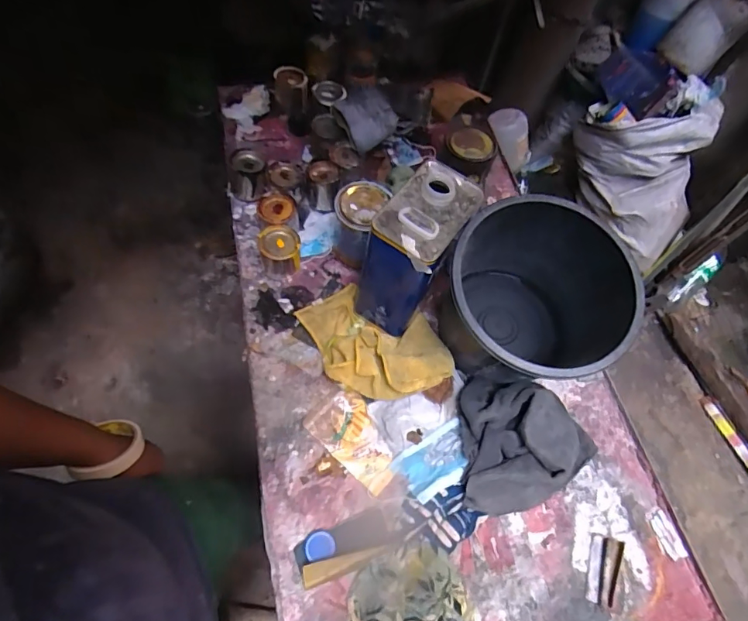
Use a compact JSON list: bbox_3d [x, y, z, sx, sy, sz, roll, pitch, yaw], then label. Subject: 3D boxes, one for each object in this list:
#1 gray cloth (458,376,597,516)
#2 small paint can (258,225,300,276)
[{"bbox_3d":[0.243,0.205,0.730,0.209,0.089,0.193,3,59,-3],"label":"gray cloth"},{"bbox_3d":[-0.169,-0.105,0.848,0.068,0.073,0.062,2,59,-4],"label":"small paint can"}]

